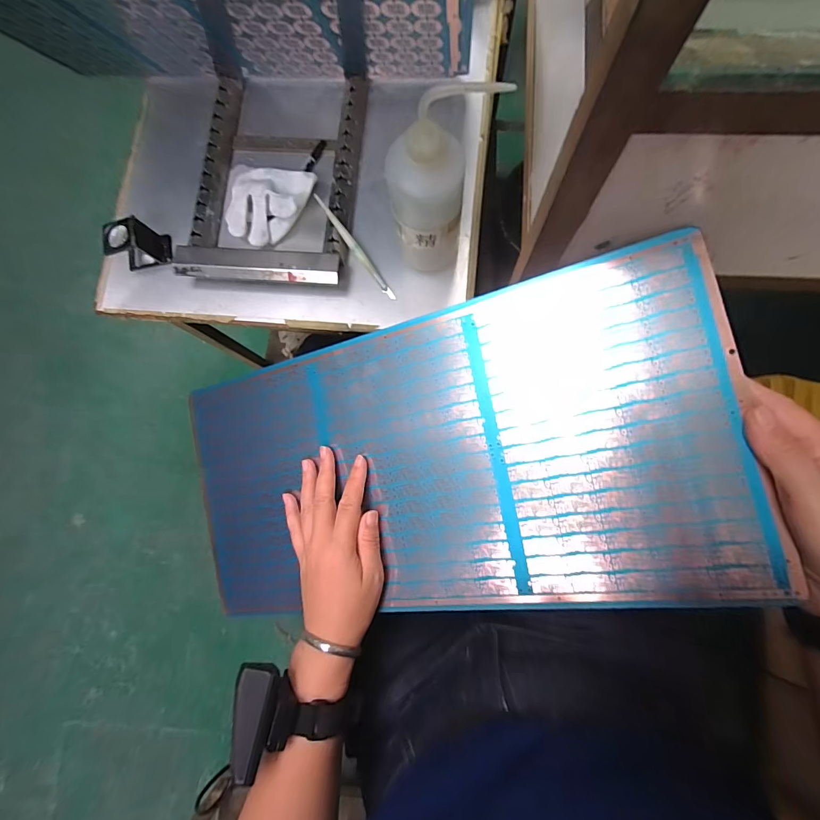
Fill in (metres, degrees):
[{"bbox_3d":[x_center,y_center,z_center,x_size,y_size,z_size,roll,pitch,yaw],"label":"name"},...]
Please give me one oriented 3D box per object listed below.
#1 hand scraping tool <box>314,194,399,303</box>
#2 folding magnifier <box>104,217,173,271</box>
[{"bbox_3d":[-0.065,-0.190,0.481,0.010,0.011,0.146,-38,97,-2],"label":"hand scraping tool"},{"bbox_3d":[-0.333,-0.203,0.496,0.058,0.049,0.041,-13,81,2],"label":"folding magnifier"}]

